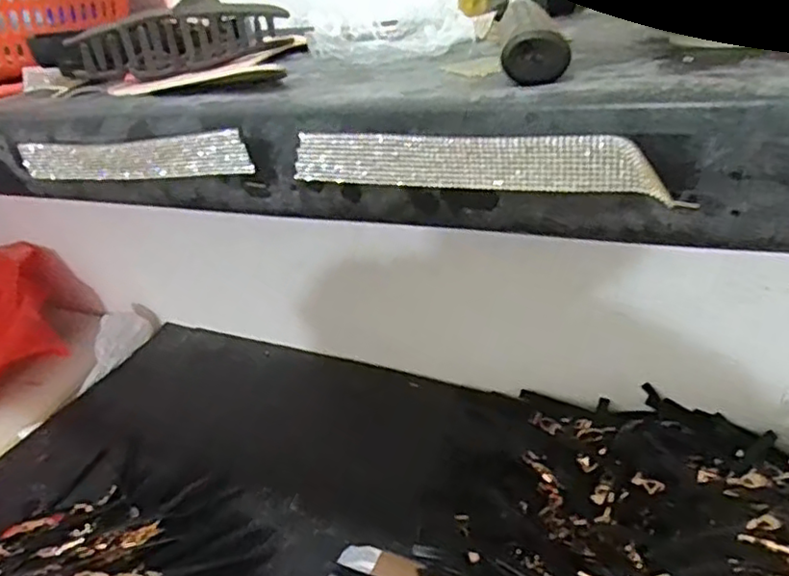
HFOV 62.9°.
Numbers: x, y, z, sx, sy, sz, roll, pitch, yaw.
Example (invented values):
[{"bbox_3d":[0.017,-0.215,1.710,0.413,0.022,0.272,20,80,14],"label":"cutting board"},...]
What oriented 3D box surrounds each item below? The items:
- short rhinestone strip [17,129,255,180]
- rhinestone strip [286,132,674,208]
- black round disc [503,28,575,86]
[{"bbox_3d":[-0.136,-0.066,0.323,0.154,0.022,0.005,6,33,26],"label":"short rhinestone strip"},{"bbox_3d":[0.023,-0.047,0.241,0.143,0.020,0.007,9,34,29],"label":"rhinestone strip"},{"bbox_3d":[0.054,-0.088,0.246,0.025,0.020,0.004,-3,30,11],"label":"black round disc"}]

